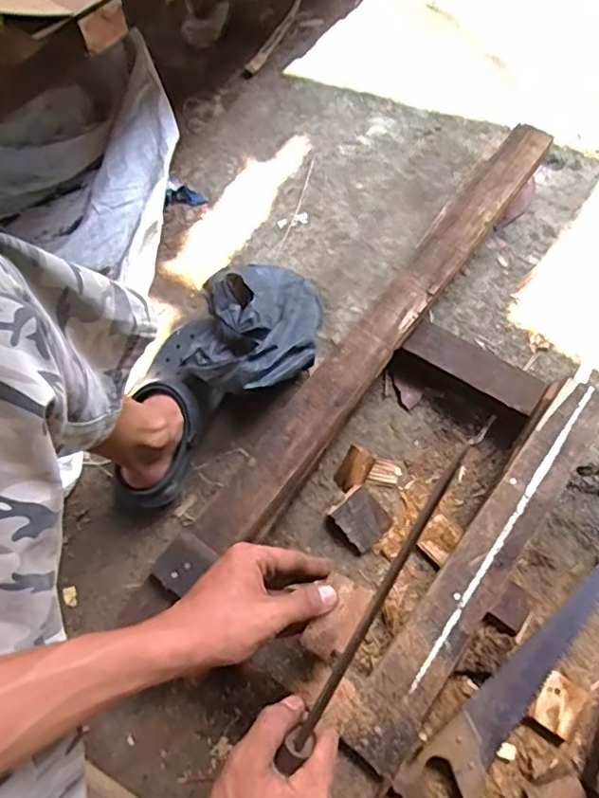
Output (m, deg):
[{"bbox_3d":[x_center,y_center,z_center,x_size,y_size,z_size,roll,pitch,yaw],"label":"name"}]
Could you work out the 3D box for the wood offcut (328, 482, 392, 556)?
[{"bbox_3d":[0.081,0.159,0.783,0.061,0.036,0.071,-37,72,-14],"label":"wood offcut"}]

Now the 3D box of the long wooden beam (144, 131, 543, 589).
[{"bbox_3d":[0.111,-0.085,0.790,0.073,0.061,0.807,34,71,15],"label":"long wooden beam"}]

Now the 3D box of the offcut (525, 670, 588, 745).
[{"bbox_3d":[0.298,0.357,0.684,0.050,0.016,0.067,32,71,13],"label":"offcut"}]

